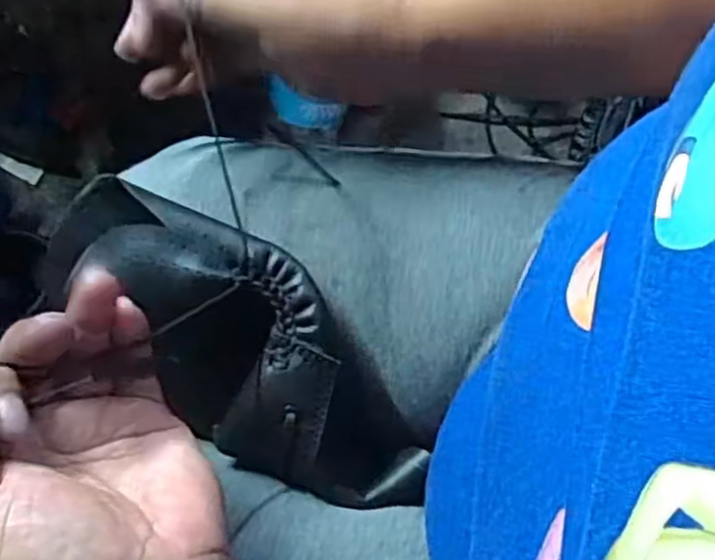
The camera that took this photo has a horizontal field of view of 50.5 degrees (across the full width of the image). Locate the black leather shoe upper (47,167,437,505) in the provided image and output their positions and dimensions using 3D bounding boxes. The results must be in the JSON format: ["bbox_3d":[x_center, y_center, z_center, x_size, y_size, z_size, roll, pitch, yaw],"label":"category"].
[{"bbox_3d":[-0.053,0.031,0.344,0.189,0.065,0.077,46,76,-12],"label":"black leather shoe upper"}]

